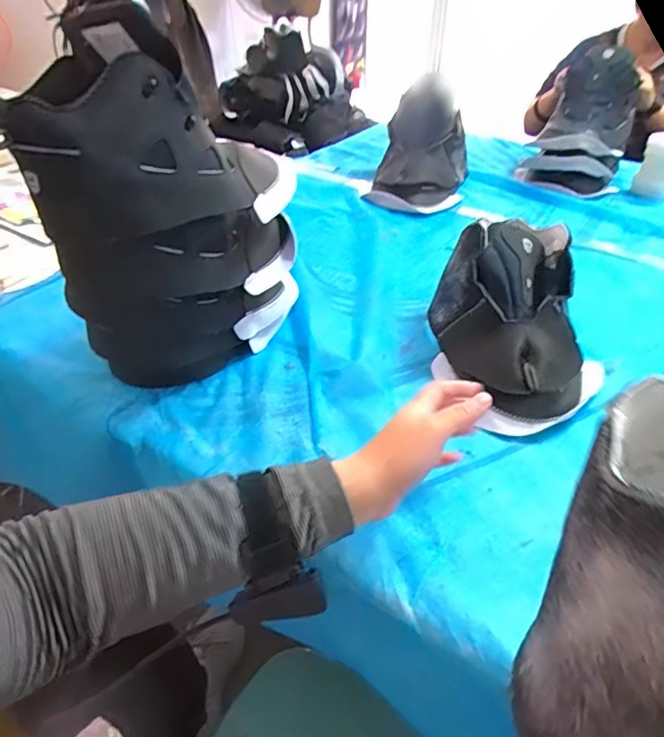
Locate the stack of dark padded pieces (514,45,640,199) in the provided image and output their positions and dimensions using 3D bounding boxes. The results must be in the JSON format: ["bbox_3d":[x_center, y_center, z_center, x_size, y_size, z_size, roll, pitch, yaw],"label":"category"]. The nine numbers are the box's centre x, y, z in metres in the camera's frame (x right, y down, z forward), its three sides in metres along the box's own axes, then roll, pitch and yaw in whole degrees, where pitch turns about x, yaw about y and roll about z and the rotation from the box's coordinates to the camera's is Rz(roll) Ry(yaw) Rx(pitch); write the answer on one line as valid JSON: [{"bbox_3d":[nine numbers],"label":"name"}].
[{"bbox_3d":[0.523,-0.518,1.117,0.187,0.225,0.198,21,45,25],"label":"stack of dark padded pieces"}]

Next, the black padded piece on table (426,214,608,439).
[{"bbox_3d":[0.203,-0.066,0.635,0.155,0.146,0.234,7,40,10],"label":"black padded piece on table"}]

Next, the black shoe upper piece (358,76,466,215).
[{"bbox_3d":[0.178,-0.445,1.053,0.187,0.195,0.194,6,39,8],"label":"black shoe upper piece"}]

